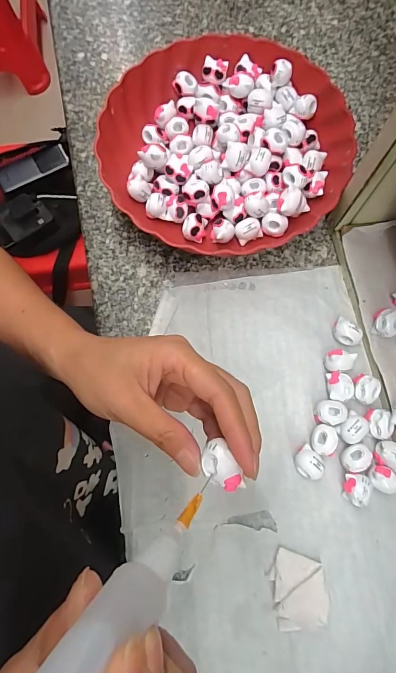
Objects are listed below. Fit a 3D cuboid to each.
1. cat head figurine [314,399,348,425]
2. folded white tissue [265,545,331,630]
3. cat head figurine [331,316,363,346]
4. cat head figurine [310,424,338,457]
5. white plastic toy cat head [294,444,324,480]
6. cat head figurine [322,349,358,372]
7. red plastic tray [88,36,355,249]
[{"bbox_3d":[0.115,0.067,0.316,0.024,0.019,0.020,4,76,2],"label":"cat head figurine"},{"bbox_3d":[0.080,0.202,0.289,0.044,0.007,0.055,-12,76,-1],"label":"folded white tissue"},{"bbox_3d":[0.137,-0.003,0.333,0.027,0.019,0.018,41,81,10],"label":"cat head figurine"},{"bbox_3d":[0.108,0.089,0.311,0.022,0.017,0.024,0,76,1],"label":"cat head figurine"},{"bbox_3d":[0.093,0.107,0.307,0.021,0.018,0.026,-42,79,-8],"label":"white plastic toy cat head"},{"bbox_3d":[0.126,0.023,0.326,0.027,0.020,0.018,3,76,2],"label":"cat head figurine"},{"bbox_3d":[0.029,-0.189,0.365,0.233,0.049,0.216,27,78,7],"label":"red plastic tray"}]

